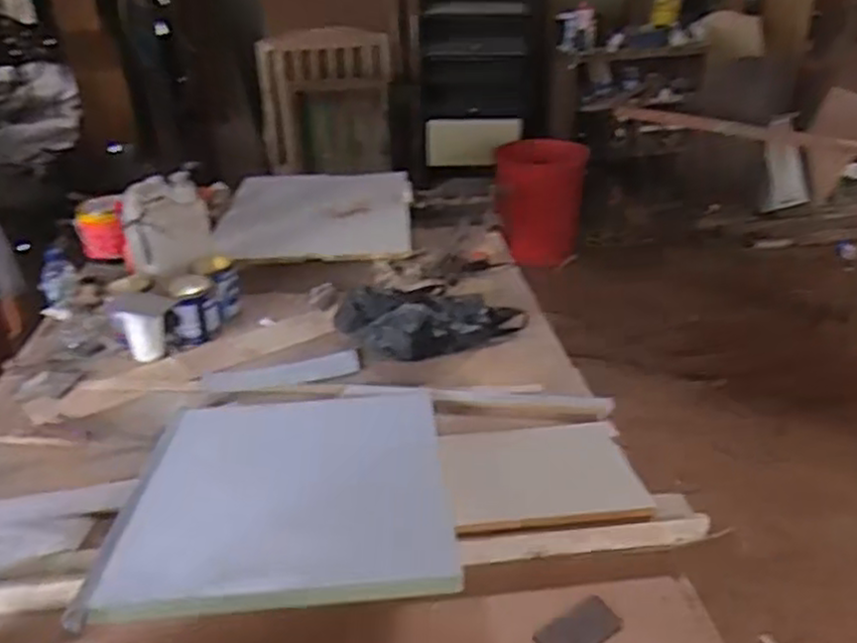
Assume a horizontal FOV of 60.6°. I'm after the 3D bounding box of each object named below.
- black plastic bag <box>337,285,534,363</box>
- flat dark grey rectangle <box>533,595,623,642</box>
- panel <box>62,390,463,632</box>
[{"bbox_3d":[0.004,-0.013,1.615,0.410,0.110,0.211,-5,28,-3],"label":"black plastic bag"},{"bbox_3d":[0.198,0.406,0.963,0.115,0.004,0.055,-21,49,-28],"label":"flat dark grey rectangle"},{"bbox_3d":[-0.214,0.251,1.174,0.476,0.032,0.540,0,24,-5],"label":"panel"}]

